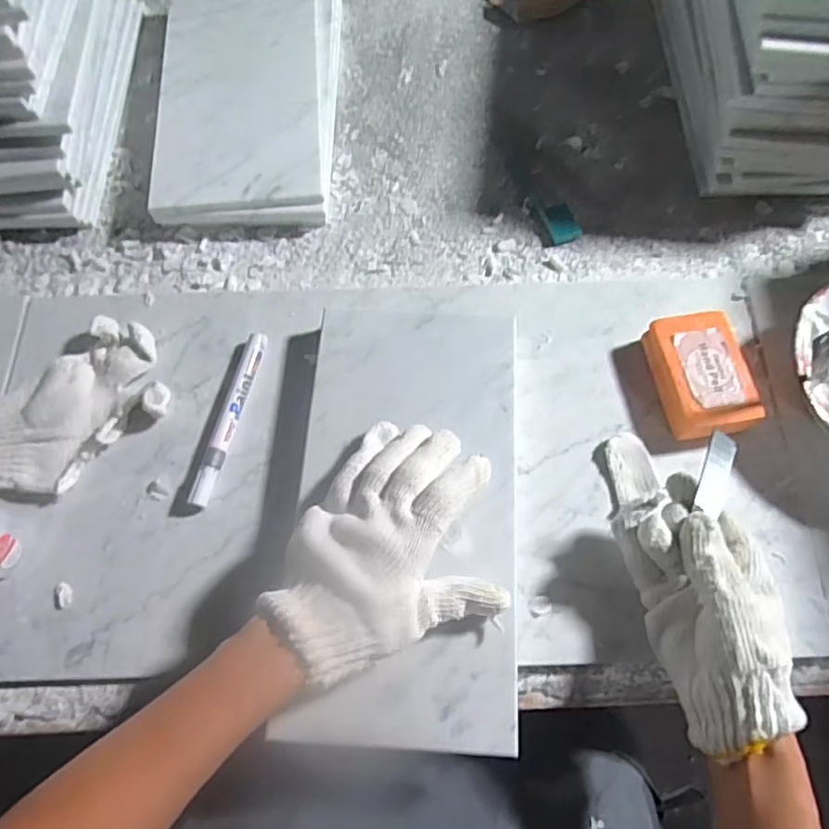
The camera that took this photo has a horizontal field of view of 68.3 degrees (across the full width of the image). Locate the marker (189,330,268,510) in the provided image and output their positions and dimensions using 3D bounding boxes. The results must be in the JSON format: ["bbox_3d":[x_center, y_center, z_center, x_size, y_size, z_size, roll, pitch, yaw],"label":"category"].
[{"bbox_3d":[-0.142,0.002,0.472,0.016,0.016,0.142,12,66,6],"label":"marker"}]

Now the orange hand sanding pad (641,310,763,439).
[{"bbox_3d":[0.222,-0.029,0.472,0.062,0.033,0.097,-9,66,-3],"label":"orange hand sanding pad"}]

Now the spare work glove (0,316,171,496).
[{"bbox_3d":[-0.264,-0.002,0.469,0.156,0.030,0.092,-39,71,-15],"label":"spare work glove"}]

